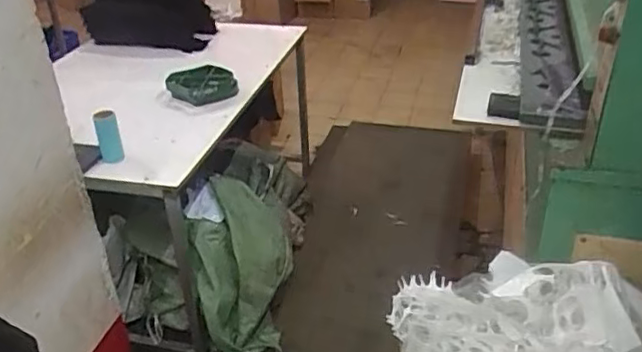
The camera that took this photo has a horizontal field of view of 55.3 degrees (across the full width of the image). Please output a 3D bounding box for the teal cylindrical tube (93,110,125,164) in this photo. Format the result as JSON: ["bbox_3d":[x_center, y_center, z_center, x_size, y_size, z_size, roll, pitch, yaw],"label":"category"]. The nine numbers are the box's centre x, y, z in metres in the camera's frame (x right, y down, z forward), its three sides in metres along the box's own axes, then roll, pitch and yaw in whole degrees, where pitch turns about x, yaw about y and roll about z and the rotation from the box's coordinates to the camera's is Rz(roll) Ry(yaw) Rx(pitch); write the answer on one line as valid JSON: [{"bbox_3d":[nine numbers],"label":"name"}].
[{"bbox_3d":[-0.575,-0.101,1.665,0.061,0.146,0.059,-2,32,1],"label":"teal cylindrical tube"}]

